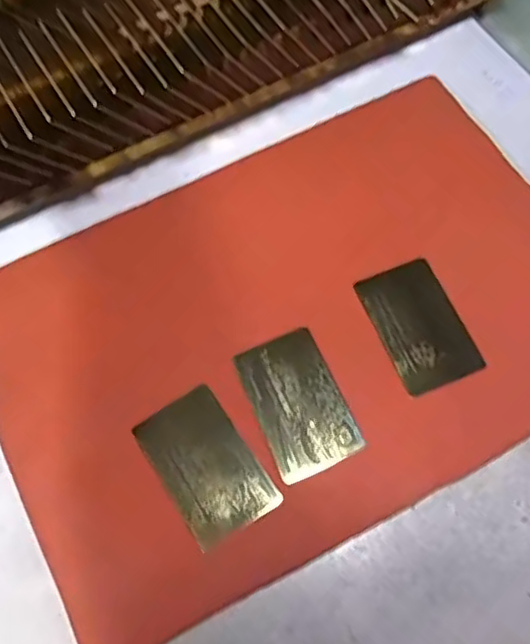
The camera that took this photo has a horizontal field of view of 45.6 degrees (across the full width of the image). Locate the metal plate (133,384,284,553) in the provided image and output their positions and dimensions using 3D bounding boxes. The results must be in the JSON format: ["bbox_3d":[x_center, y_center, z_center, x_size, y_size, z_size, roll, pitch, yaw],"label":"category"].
[{"bbox_3d":[-0.034,0.083,0.370,0.053,0.004,0.083,-32,74,-12],"label":"metal plate"}]

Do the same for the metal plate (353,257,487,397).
[{"bbox_3d":[0.097,0.000,0.399,0.053,0.006,0.084,-23,66,-4],"label":"metal plate"}]

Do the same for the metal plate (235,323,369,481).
[{"bbox_3d":[0.020,0.048,0.382,0.053,0.006,0.084,-23,67,-8],"label":"metal plate"}]

